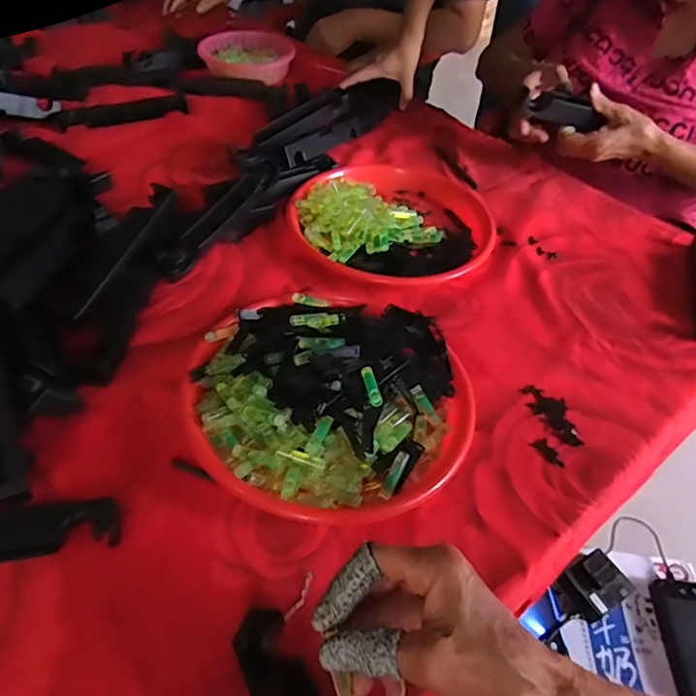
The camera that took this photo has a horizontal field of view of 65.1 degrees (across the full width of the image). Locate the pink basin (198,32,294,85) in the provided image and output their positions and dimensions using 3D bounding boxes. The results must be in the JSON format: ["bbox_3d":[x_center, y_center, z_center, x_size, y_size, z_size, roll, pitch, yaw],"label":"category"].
[{"bbox_3d":[-0.196,-0.545,1.029,0.157,0.058,0.157,2,46,-2],"label":"pink basin"}]

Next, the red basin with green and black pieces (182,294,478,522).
[{"bbox_3d":[-0.013,0.034,0.481,0.241,0.066,0.226,2,46,-2],"label":"red basin with green and black pieces"}]

